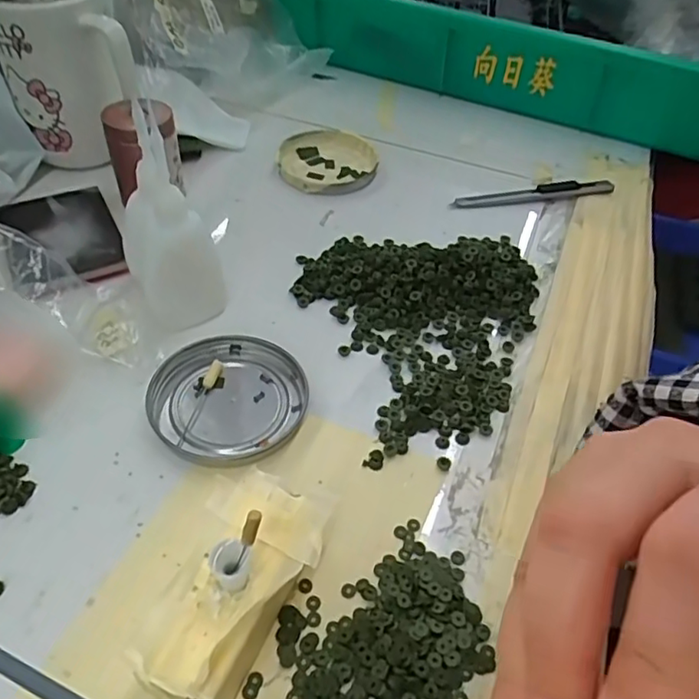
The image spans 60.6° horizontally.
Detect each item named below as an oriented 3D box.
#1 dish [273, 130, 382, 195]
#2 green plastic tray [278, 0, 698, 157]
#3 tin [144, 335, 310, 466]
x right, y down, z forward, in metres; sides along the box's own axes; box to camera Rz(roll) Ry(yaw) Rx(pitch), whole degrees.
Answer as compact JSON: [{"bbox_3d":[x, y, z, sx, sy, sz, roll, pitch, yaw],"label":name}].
[{"bbox_3d":[-0.017,-0.150,0.474,0.075,0.013,0.079,4,47,-2],"label":"dish"},{"bbox_3d":[0.224,-0.353,0.637,0.543,0.082,0.365,23,49,15],"label":"green plastic tray"},{"bbox_3d":[-0.062,0.024,0.310,0.079,0.008,0.074,3,47,-3],"label":"tin"}]

